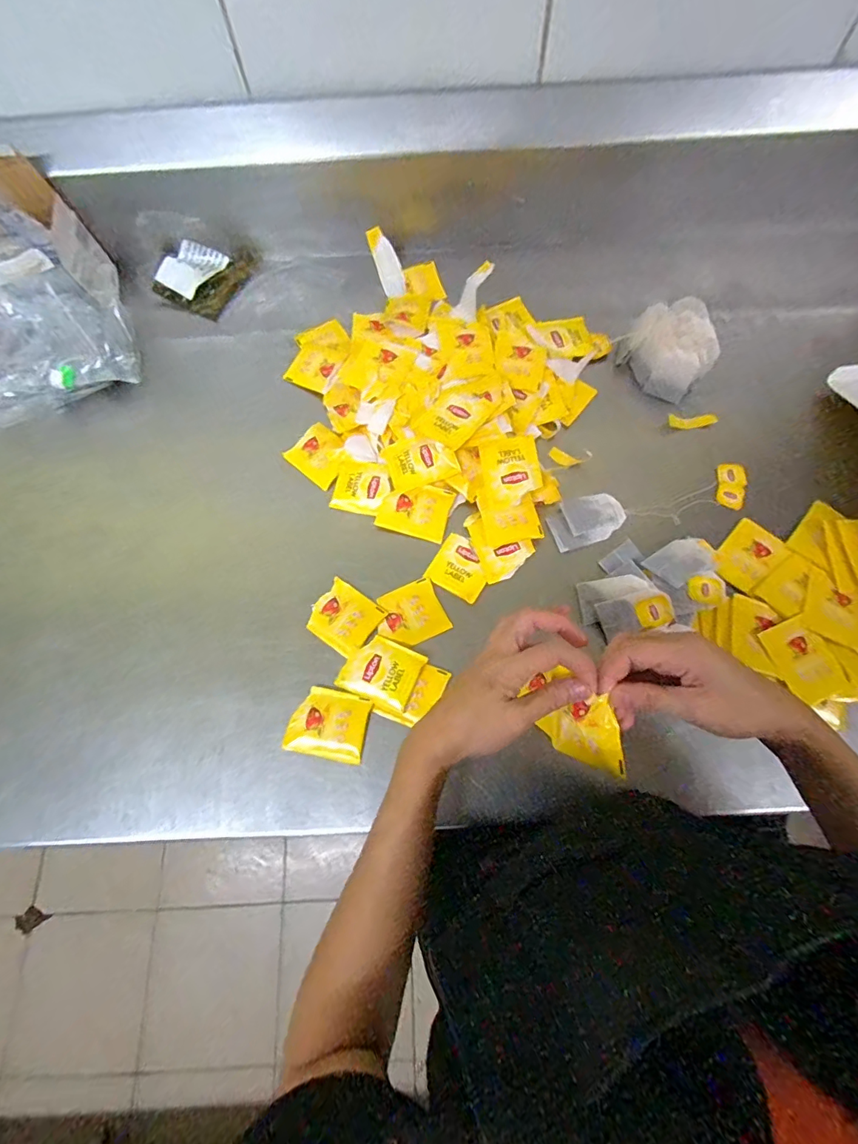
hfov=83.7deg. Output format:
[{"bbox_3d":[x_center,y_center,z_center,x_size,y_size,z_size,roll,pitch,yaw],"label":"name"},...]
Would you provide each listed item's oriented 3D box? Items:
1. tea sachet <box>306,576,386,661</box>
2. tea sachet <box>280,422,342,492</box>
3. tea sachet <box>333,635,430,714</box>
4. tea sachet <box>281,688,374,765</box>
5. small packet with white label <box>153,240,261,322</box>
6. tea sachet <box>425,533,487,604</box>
[{"bbox_3d":[-0.082,0.044,0.462,0.061,0.004,0.057,35,75,11],"label":"tea sachet"},{"bbox_3d":[-0.118,-0.129,0.521,0.069,0.012,0.057,39,76,13],"label":"tea sachet"},{"bbox_3d":[-0.042,0.089,0.436,0.067,0.007,0.056,23,73,8],"label":"tea sachet"},{"bbox_3d":[-0.089,0.135,0.426,0.068,0.004,0.057,11,72,4],"label":"tea sachet"},{"bbox_3d":[-0.281,-0.374,0.599,0.092,0.020,0.111,24,73,9],"label":"small packet with white label"},{"bbox_3d":[0.032,-0.004,0.474,0.056,0.006,0.054,30,74,10],"label":"tea sachet"}]

